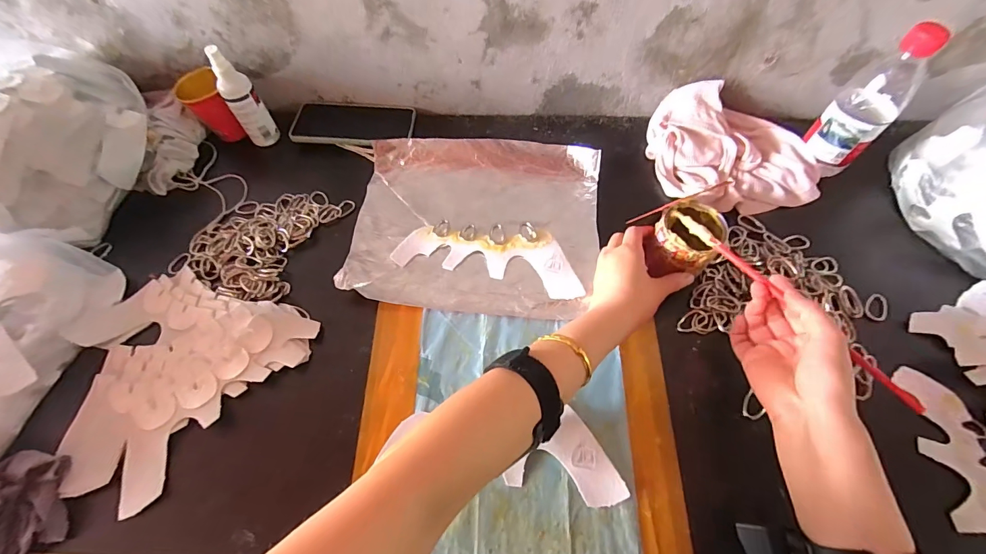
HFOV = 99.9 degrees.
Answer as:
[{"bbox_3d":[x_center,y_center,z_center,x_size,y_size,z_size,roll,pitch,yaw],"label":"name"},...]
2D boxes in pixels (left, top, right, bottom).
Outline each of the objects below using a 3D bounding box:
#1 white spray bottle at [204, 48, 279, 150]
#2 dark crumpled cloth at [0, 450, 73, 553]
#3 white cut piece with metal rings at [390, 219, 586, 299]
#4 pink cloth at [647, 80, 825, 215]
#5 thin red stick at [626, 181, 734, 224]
[{"bbox_3d":[-0.320,-0.226,0.533,0.029,0.126,0.033,19,63,11],"label":"white spray bottle"},{"bbox_3d":[-0.410,0.196,0.351,0.074,0.039,0.090,-14,62,-7],"label":"dark crumpled cloth"},{"bbox_3d":[-0.004,-0.028,0.487,0.212,0.006,0.084,8,61,5],"label":"white cut piece with metal rings"},{"bbox_3d":[0.306,-0.166,0.530,0.196,0.059,0.161,2,61,2],"label":"pink cloth"},{"bbox_3d":[0.192,-0.078,0.437,0.107,0.006,0.006,-22,56,31],"label":"thin red stick"}]

